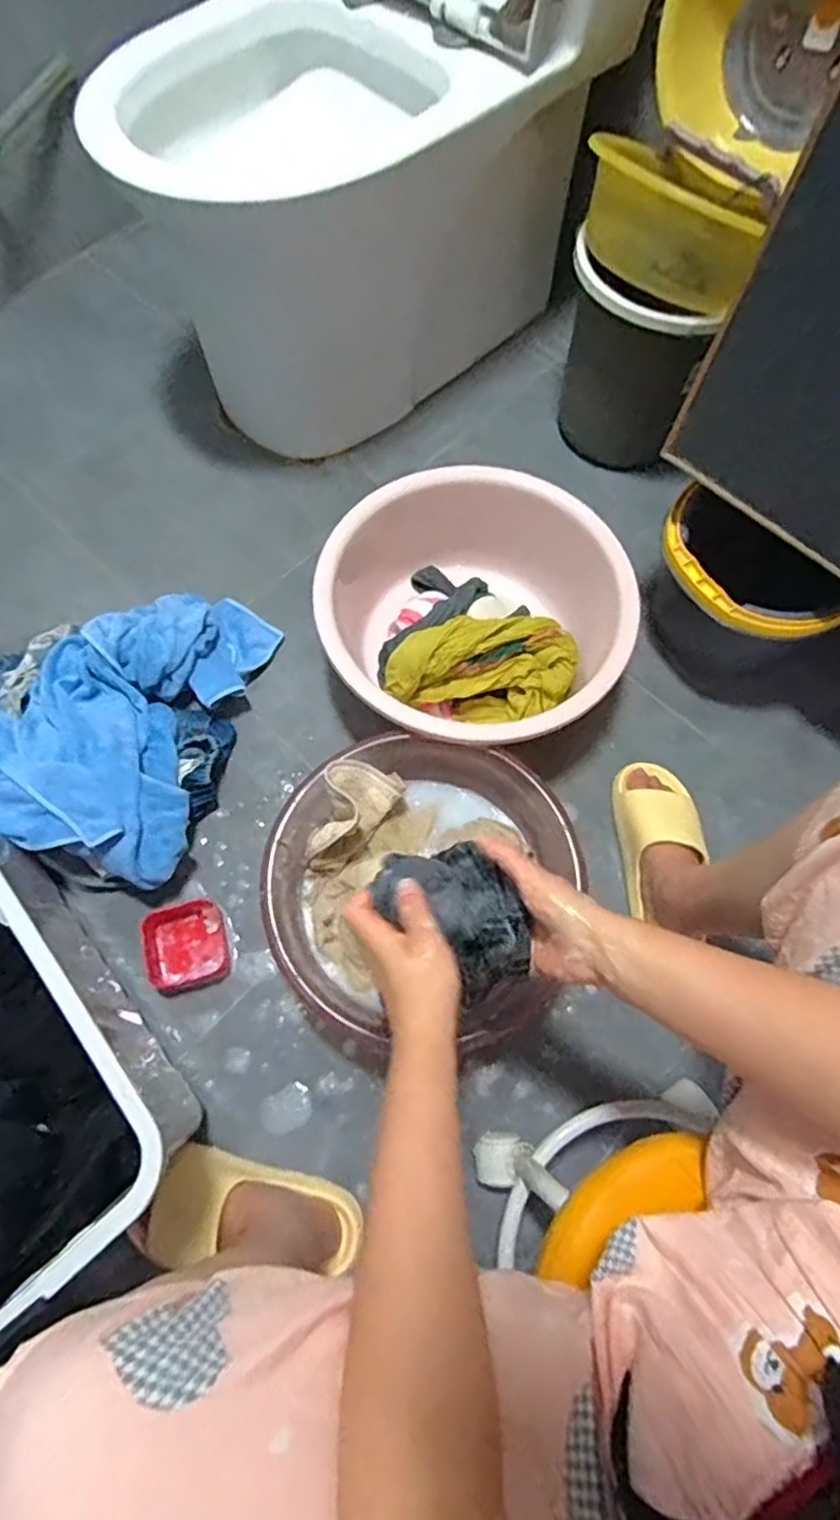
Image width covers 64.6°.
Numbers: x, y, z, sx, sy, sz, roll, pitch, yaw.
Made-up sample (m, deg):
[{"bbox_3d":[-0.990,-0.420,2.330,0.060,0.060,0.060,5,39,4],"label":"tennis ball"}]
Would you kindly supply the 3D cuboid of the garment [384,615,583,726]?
[{"bbox_3d":[0.081,-0.115,0.883,0.249,0.094,0.129,-5,68,-4],"label":"garment"}]

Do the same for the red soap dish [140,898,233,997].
[{"bbox_3d":[-0.281,0.224,0.799,0.093,0.036,0.099,-14,69,-8],"label":"red soap dish"}]

